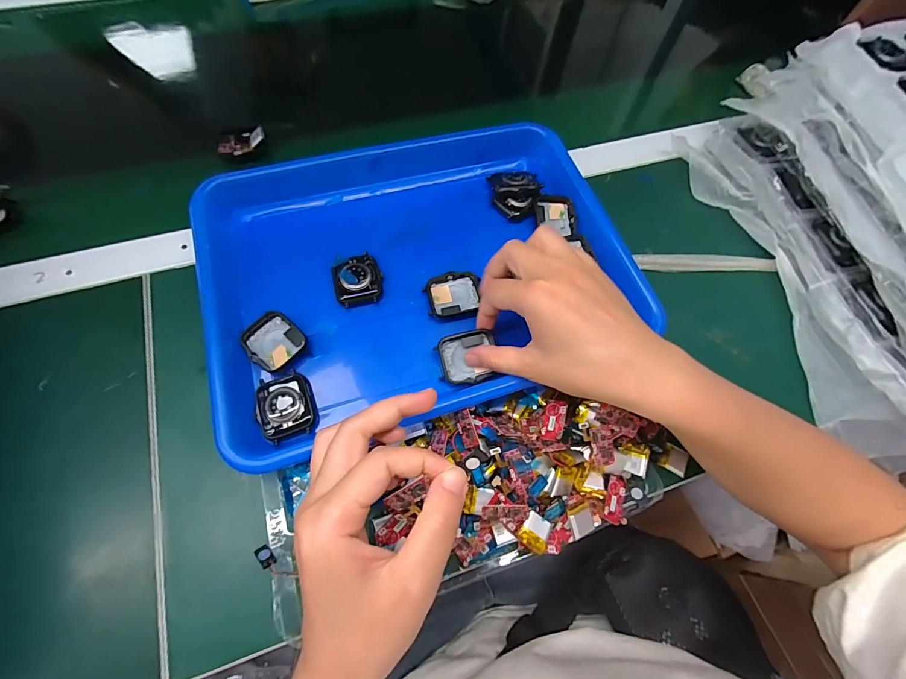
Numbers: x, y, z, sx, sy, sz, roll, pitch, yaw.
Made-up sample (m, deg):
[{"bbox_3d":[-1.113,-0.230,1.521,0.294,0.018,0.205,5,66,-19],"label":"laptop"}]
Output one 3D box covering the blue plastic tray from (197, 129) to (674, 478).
[{"bbox_3d":[-0.026,-0.070,0.319,0.325,0.035,0.260,-16,67,-9],"label":"blue plastic tray"}]

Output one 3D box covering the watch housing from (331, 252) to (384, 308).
[{"bbox_3d":[-0.076,-0.047,0.307,0.037,0.011,0.039,-13,67,-8],"label":"watch housing"}]

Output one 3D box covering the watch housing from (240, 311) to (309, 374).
[{"bbox_3d":[-0.131,0.002,0.286,0.043,0.010,0.038,38,69,14],"label":"watch housing"}]

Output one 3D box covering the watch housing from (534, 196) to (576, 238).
[{"bbox_3d":[0.092,-0.110,0.350,0.036,0.012,0.038,-4,66,-4],"label":"watch housing"}]

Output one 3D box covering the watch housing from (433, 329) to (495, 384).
[{"bbox_3d":[0.011,0.014,0.289,0.043,0.014,0.035,-12,66,-8],"label":"watch housing"}]

